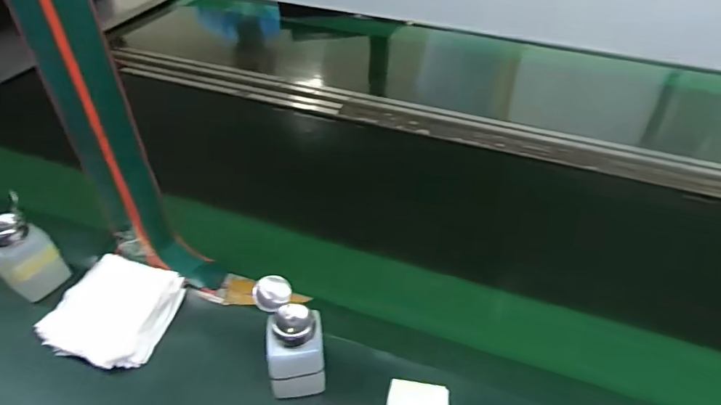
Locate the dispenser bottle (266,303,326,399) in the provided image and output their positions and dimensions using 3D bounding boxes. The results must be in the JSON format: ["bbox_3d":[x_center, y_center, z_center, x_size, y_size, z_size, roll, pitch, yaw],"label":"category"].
[{"bbox_3d":[-0.062,0.145,0.453,0.054,0.095,0.048,-4,42,-6],"label":"dispenser bottle"}]

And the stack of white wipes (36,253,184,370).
[{"bbox_3d":[-0.270,0.118,0.518,0.107,0.030,0.118,9,42,8],"label":"stack of white wipes"}]

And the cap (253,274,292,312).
[{"bbox_3d":[-0.083,0.084,0.438,0.032,0.017,0.034,54,37,-2],"label":"cap"}]

